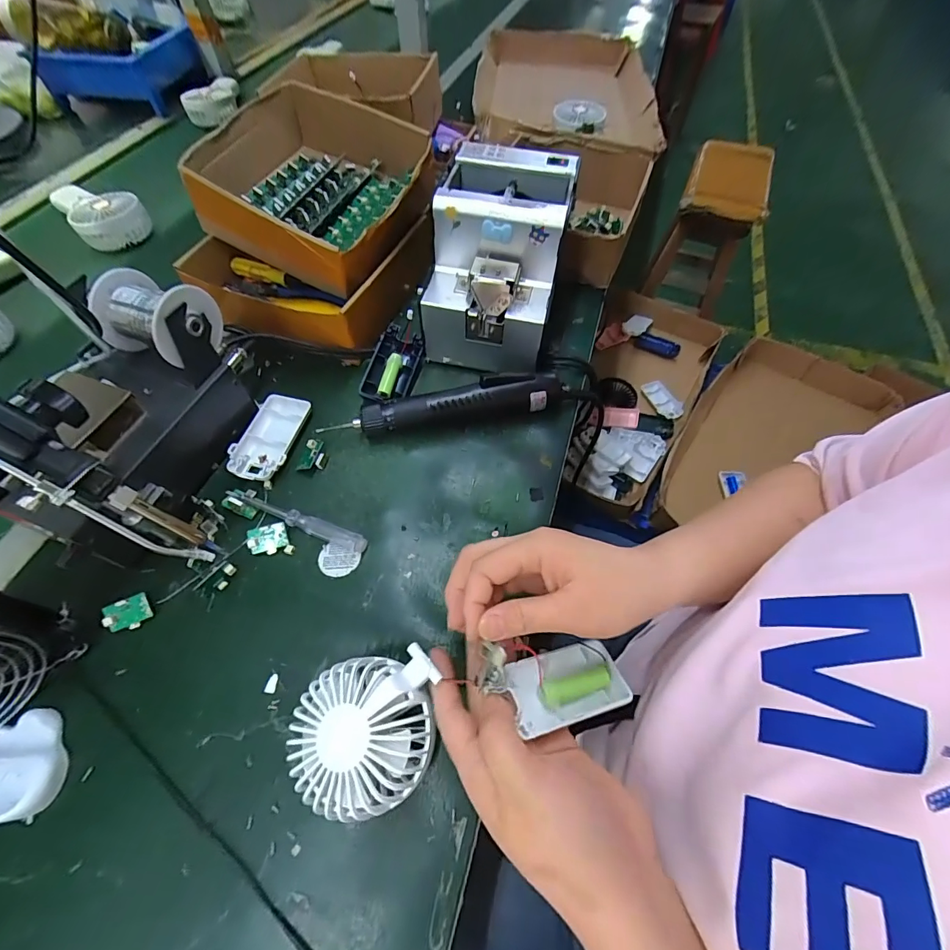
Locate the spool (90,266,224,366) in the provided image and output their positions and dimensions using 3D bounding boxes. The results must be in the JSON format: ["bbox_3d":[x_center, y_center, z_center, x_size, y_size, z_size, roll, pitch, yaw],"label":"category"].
[{"bbox_3d":[-0.256,-0.124,0.356,0.074,0.066,0.062,17,59,10],"label":"spool"}]

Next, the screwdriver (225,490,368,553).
[{"bbox_3d":[-0.155,0.038,0.375,0.133,0.011,0.014,18,59,9],"label":"screwdriver"}]

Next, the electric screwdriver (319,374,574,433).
[{"bbox_3d":[-0.025,-0.067,0.427,0.229,0.044,0.029,-9,59,-8],"label":"electric screwdriver"}]

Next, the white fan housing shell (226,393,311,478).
[{"bbox_3d":[-0.196,-0.036,0.418,0.050,0.013,0.093,9,58,4],"label":"white fan housing shell"}]

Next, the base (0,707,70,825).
[{"bbox_3d":[-0.297,0.187,0.282,0.057,0.017,0.061,8,58,3],"label":"base"}]

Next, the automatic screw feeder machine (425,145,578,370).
[{"bbox_3d":[0.022,-0.214,0.450,0.124,0.145,0.178,11,58,7],"label":"automatic screw feeder machine"}]

